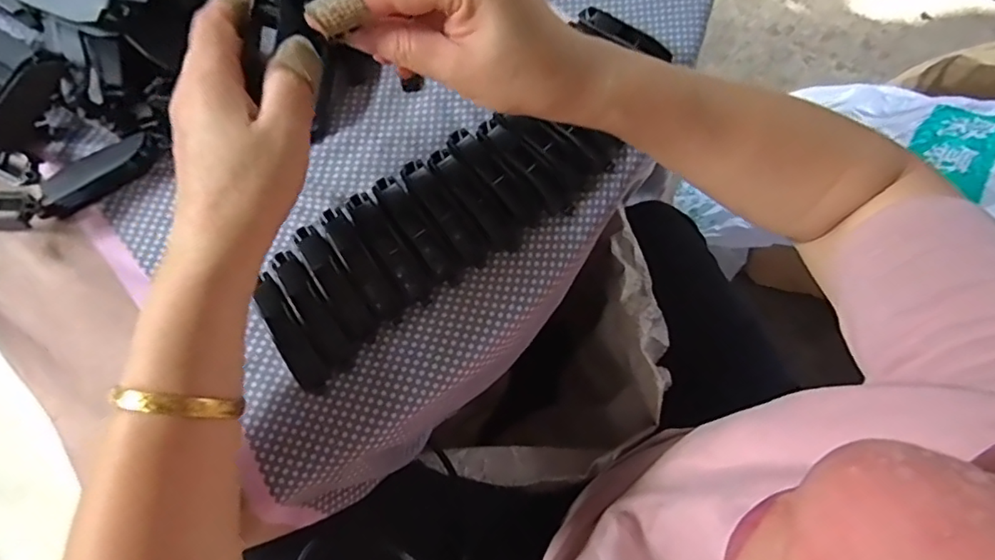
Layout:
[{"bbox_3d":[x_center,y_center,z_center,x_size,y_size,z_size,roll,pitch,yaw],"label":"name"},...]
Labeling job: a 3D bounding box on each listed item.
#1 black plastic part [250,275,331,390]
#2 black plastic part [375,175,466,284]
[{"bbox_3d":[-0.116,0.029,0.312,0.017,0.016,0.069,-33,79,-9],"label":"black plastic part"},{"bbox_3d":[-0.048,-0.030,0.329,0.018,0.016,0.074,-39,80,-10],"label":"black plastic part"}]

